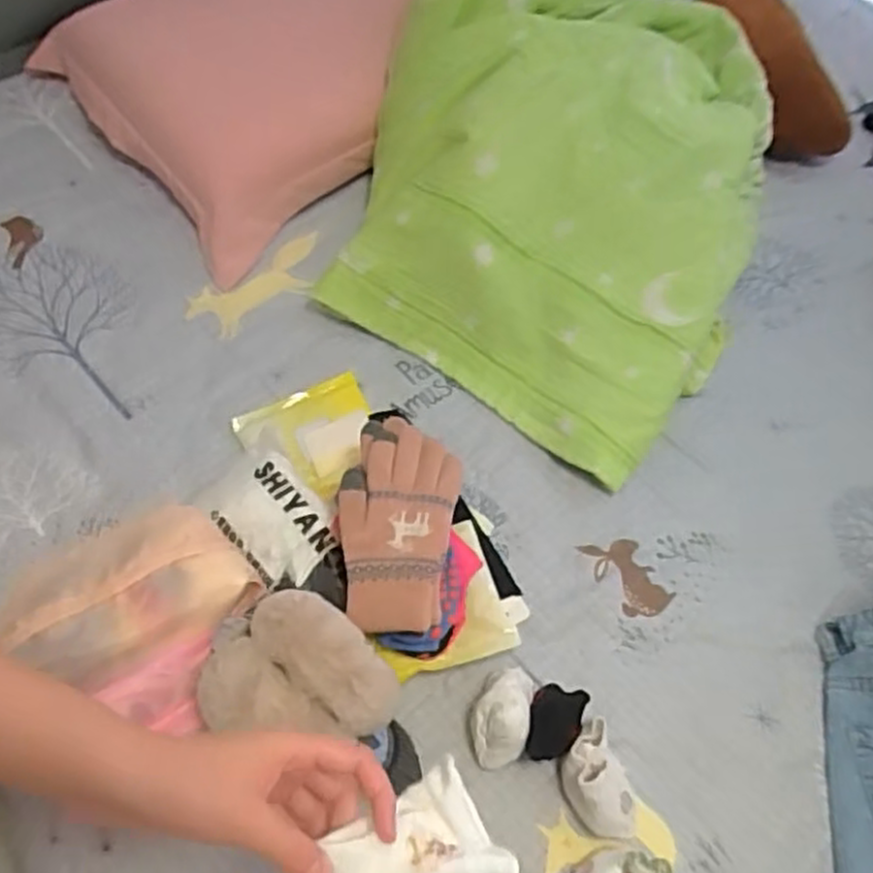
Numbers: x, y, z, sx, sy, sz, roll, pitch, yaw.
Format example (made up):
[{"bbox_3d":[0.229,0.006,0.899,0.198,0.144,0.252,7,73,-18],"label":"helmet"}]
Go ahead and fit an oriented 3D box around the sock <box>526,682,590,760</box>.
[{"bbox_3d":[0.106,0.265,0.700,0.047,0.037,0.068,19,61,6],"label":"sock"}]

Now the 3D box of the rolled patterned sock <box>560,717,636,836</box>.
[{"bbox_3d":[0.144,0.307,0.672,0.062,0.053,0.094,-22,64,-16],"label":"rolled patterned sock"}]

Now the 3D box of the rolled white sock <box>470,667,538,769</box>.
[{"bbox_3d":[0.059,0.253,0.695,0.052,0.057,0.090,17,61,5],"label":"rolled white sock"}]

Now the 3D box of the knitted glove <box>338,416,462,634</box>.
[{"bbox_3d":[-0.038,0.076,0.700,0.102,0.029,0.196,9,60,1],"label":"knitted glove"}]

